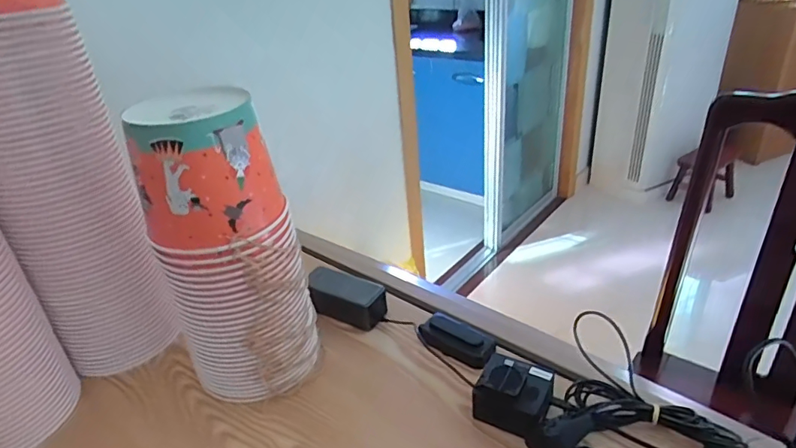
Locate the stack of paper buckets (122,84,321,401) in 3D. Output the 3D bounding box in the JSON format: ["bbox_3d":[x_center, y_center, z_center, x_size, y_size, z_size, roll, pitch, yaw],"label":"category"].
[{"bbox_3d":[-0.193,0.039,0.604,0.150,0.361,0.128,-11,30,-10],"label":"stack of paper buckets"}]

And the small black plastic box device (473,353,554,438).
[{"bbox_3d":[0.134,0.199,0.597,0.078,0.060,0.077,13,34,28],"label":"small black plastic box device"}]

